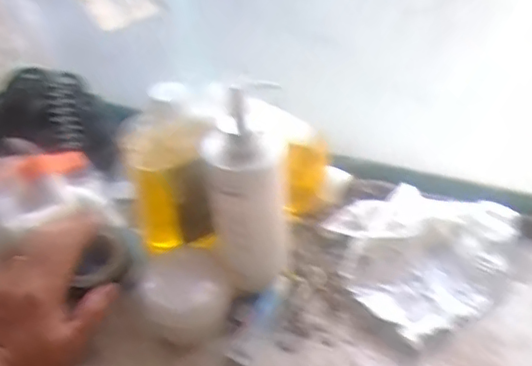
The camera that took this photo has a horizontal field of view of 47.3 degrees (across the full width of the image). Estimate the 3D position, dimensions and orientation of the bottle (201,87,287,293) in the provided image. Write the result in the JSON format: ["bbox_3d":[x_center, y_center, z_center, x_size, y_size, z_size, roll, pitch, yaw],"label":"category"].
[{"bbox_3d":[-0.015,0.015,0.450,0.059,0.148,0.049,-3,42,3],"label":"bottle"}]

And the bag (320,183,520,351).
[{"bbox_3d":[0.129,0.044,0.501,0.160,0.050,0.136,-26,46,-22],"label":"bag"}]

